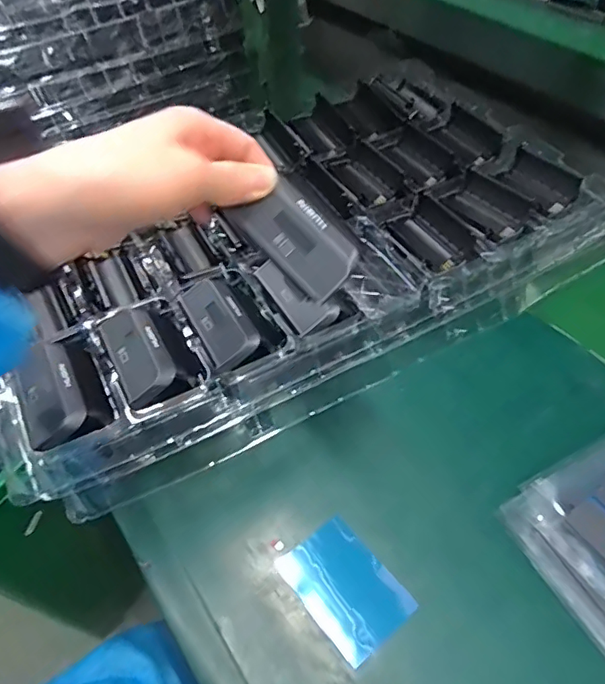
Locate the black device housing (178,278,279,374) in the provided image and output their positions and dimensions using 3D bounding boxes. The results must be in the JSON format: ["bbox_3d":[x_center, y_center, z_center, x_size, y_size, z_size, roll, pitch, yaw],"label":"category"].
[{"bbox_3d":[-0.051,-0.015,0.366,0.047,0.023,0.076,-23,53,-17],"label":"black device housing"}]

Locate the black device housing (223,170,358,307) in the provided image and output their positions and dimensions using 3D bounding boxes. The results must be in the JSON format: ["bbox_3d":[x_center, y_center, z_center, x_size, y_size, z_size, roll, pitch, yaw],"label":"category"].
[{"bbox_3d":[-0.001,-0.058,0.284,0.068,0.011,0.039,45,98,2],"label":"black device housing"}]

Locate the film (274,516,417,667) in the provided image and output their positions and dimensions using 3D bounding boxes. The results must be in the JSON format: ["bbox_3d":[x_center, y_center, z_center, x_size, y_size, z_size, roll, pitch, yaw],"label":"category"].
[{"bbox_3d":[0.025,0.144,0.310,0.050,0.004,0.071,-33,56,-23],"label":"film"}]

